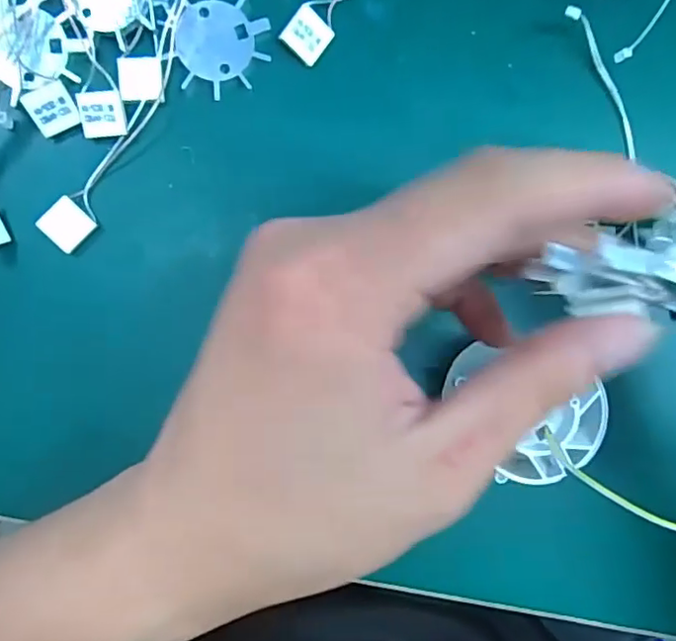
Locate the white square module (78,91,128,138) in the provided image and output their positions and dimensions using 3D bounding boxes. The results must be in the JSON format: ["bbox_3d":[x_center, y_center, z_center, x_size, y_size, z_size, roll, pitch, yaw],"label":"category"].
[{"bbox_3d":[-0.086,-0.075,0.205,0.016,0.004,0.015,-4,93,-6],"label":"white square module"}]

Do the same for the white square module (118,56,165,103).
[{"bbox_3d":[-0.073,-0.089,0.207,0.014,0.004,0.016,-7,93,-6],"label":"white square module"}]

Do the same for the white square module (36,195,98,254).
[{"bbox_3d":[-0.100,-0.035,0.207,0.016,0.004,0.016,-45,112,-8],"label":"white square module"}]

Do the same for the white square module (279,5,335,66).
[{"bbox_3d":[-0.011,-0.107,0.211,0.016,0.004,0.017,39,86,-31],"label":"white square module"}]

